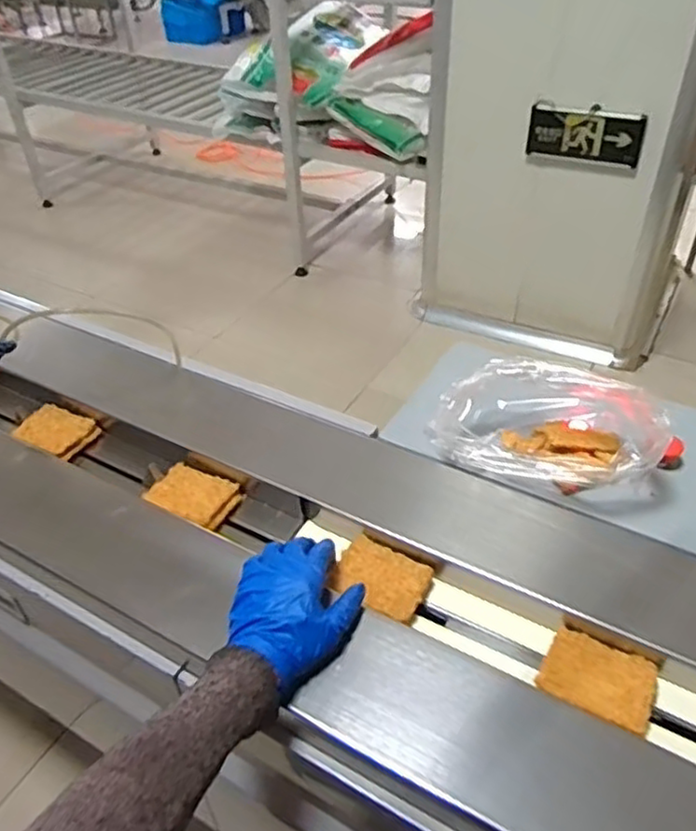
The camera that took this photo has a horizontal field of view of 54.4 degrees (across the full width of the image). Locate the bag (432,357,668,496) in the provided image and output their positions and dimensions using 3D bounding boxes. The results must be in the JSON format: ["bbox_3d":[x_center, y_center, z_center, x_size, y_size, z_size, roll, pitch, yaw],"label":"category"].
[{"bbox_3d":[0.229,0.004,0.788,0.252,0.111,0.164,10,43,14],"label":"bag"}]

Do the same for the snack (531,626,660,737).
[{"bbox_3d":[0.219,0.229,0.592,0.091,0.008,0.073,20,41,23],"label":"snack"}]

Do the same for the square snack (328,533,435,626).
[{"bbox_3d":[0.032,0.163,0.678,0.092,0.010,0.069,22,48,24],"label":"square snack"}]

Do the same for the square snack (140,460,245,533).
[{"bbox_3d":[-0.176,0.094,0.776,0.092,0.024,0.065,18,45,21],"label":"square snack"}]

